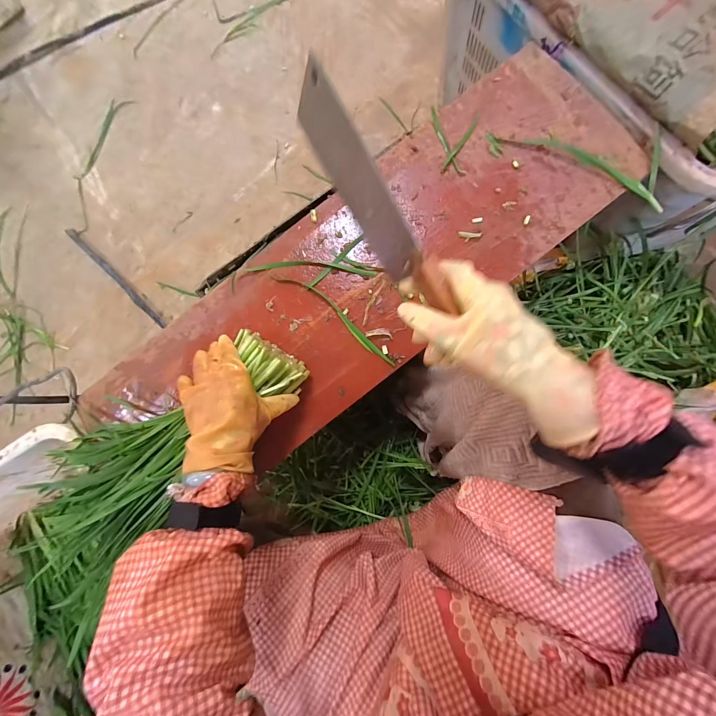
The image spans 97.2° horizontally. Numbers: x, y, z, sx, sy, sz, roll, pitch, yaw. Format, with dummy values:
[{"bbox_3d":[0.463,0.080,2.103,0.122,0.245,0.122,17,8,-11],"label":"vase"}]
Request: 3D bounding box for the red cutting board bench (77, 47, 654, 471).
[{"bbox_3d":[0.003,-0.110,0.476,0.870,0.034,0.279,-36,81,-1],"label":"red cutting board bench"}]

